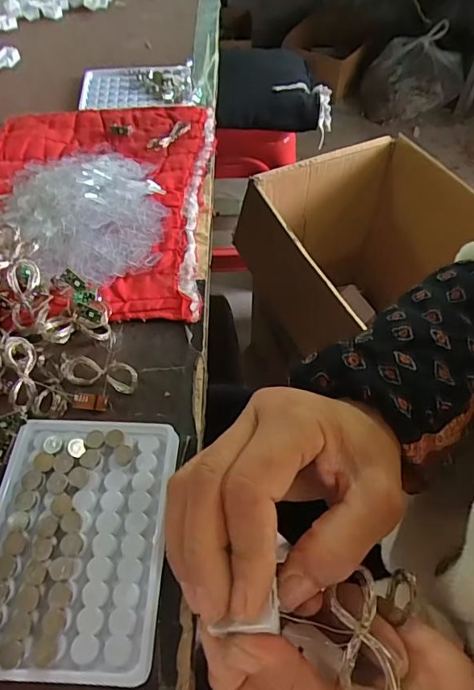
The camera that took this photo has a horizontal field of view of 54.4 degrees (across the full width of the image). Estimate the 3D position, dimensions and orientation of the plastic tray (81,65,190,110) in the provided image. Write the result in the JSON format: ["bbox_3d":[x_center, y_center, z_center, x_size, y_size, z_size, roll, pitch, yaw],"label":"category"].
[{"bbox_3d":[-0.123,-0.312,0.566,0.133,0.023,0.087,-3,56,-3],"label":"plastic tray"}]

